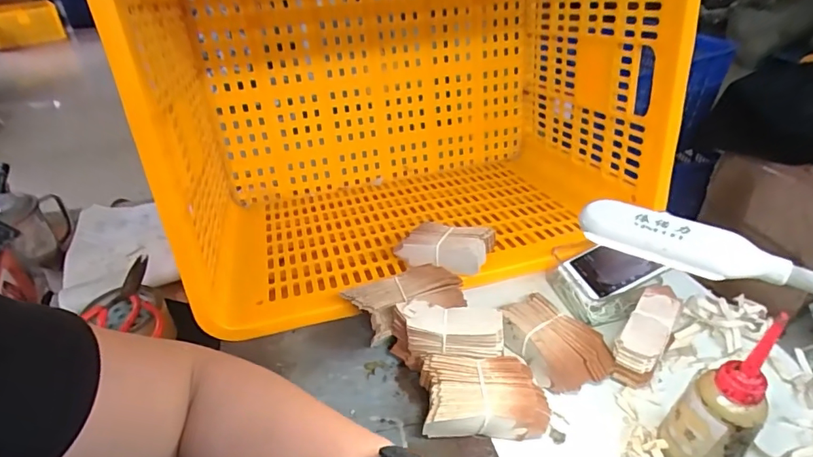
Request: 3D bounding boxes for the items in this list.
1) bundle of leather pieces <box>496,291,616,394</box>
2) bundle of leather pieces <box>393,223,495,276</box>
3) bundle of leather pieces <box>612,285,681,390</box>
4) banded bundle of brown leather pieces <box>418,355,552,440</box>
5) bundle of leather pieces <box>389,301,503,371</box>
[{"bbox_3d":[0.159,0.124,0.533,0.074,0.036,0.117,-22,41,-24],"label":"bundle of leather pieces"},{"bbox_3d":[0.049,0.023,0.634,0.121,0.033,0.069,7,37,12],"label":"bundle of leather pieces"},{"bbox_3d":[0.260,0.115,0.525,0.045,0.055,0.113,24,44,31],"label":"bundle of leather pieces"},{"bbox_3d":[0.075,0.166,0.481,0.121,0.040,0.079,-5,37,-3],"label":"banded bundle of brown leather pieces"},{"bbox_3d":[0.042,0.107,0.514,0.115,0.047,0.045,-1,32,5],"label":"bundle of leather pieces"}]

